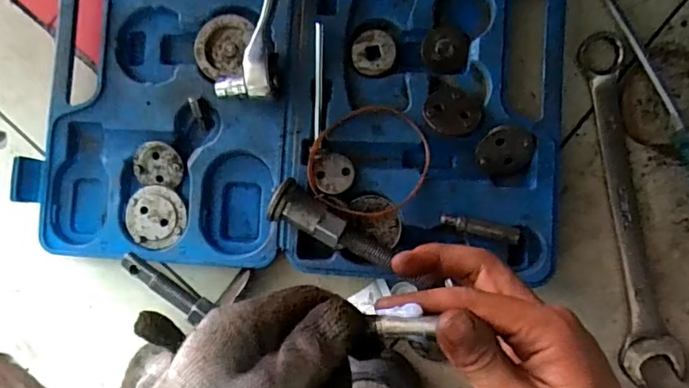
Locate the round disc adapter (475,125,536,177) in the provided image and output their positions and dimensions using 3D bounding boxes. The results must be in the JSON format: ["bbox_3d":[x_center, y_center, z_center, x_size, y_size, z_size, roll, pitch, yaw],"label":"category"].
[{"bbox_3d":[0.116,-0.029,0.387,0.038,0.020,0.038,0,87,7],"label":"round disc adapter"}]

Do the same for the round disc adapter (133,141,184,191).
[{"bbox_3d":[-0.149,-0.023,0.425,0.039,0.004,0.036,9,106,-2],"label":"round disc adapter"}]

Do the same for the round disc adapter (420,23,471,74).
[{"bbox_3d":[0.077,-0.109,0.399,0.035,0.006,0.034,0,87,7],"label":"round disc adapter"}]

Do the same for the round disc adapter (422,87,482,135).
[{"bbox_3d":[0.078,-0.059,0.380,0.042,0.004,0.039,3,57,-4],"label":"round disc adapter"}]

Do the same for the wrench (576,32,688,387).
[{"bbox_3d":[0.210,0.009,0.390,0.041,0.011,0.253,-6,86,7],"label":"wrench"}]

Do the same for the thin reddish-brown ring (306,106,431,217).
[{"bbox_3d":[0.016,-0.024,0.386,0.090,0.018,0.080,-19,85,6],"label":"thin reddish-brown ring"}]

